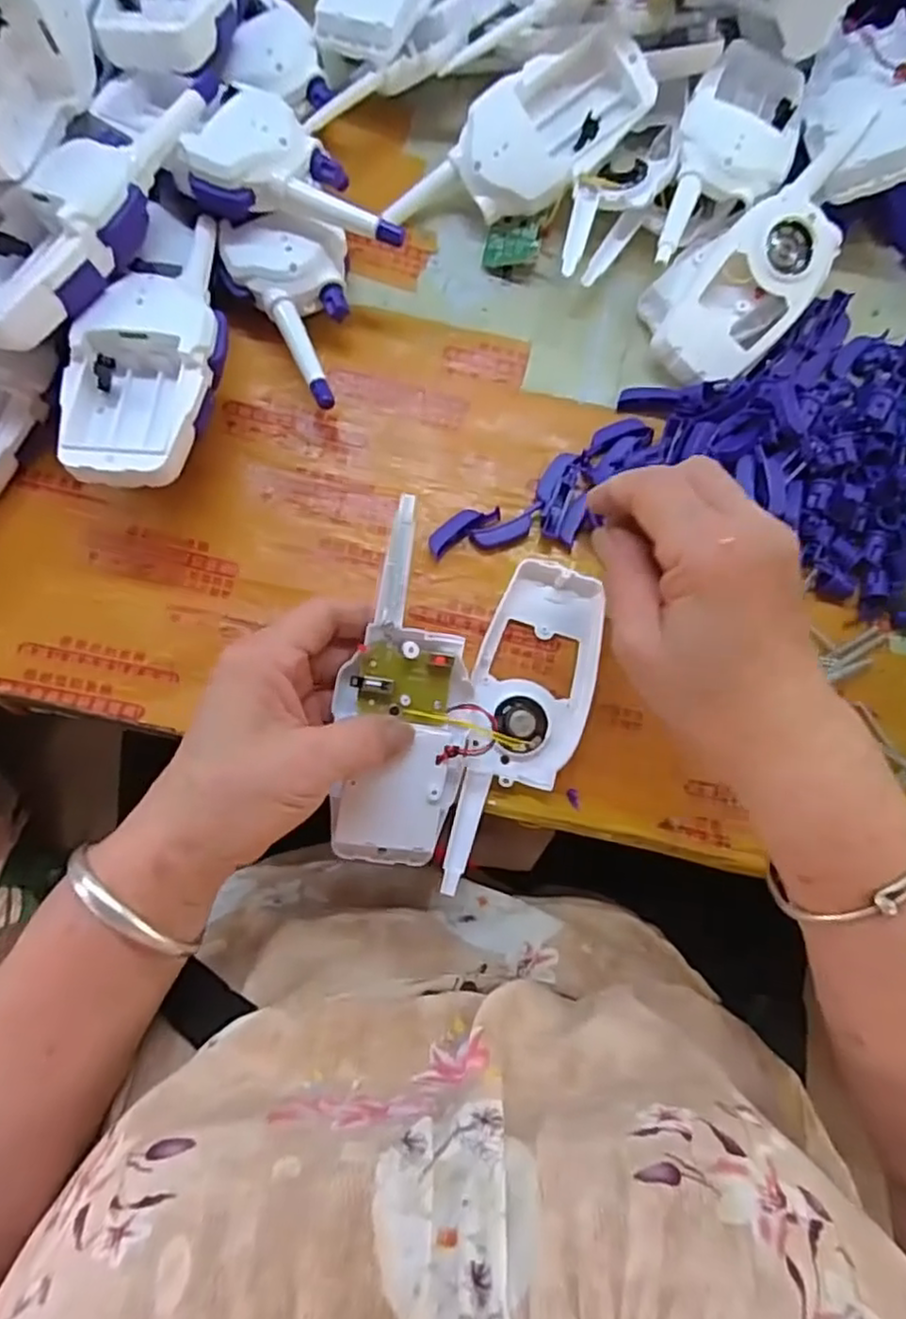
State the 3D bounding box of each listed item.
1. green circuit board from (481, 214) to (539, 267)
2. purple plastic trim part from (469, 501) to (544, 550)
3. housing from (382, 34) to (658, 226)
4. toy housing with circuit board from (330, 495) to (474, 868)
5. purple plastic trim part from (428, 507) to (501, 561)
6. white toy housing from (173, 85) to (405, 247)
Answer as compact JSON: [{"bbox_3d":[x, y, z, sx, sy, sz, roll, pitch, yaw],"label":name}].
[{"bbox_3d":[0.033,-0.241,0.400,0.031,0.005,0.027,5,85,20],"label":"green circuit board"},{"bbox_3d":[0.031,-0.070,0.368,0.042,0.004,0.013,-24,83,-7],"label":"purple plastic trim part"},{"bbox_3d":[0.035,-0.282,0.391,0.155,0.036,0.060,-32,98,2],"label":"housing"},{"bbox_3d":[-0.022,0.015,0.319,0.059,0.018,0.162,3,93,-1],"label":"toy housing with circuit board"},{"bbox_3d":[0.005,-0.070,0.367,0.042,0.006,0.014,-34,84,-9],"label":"purple plastic trim part"},{"bbox_3d":[-0.075,-0.248,0.351,0.111,0.031,0.060,16,80,-1],"label":"white toy housing"}]

